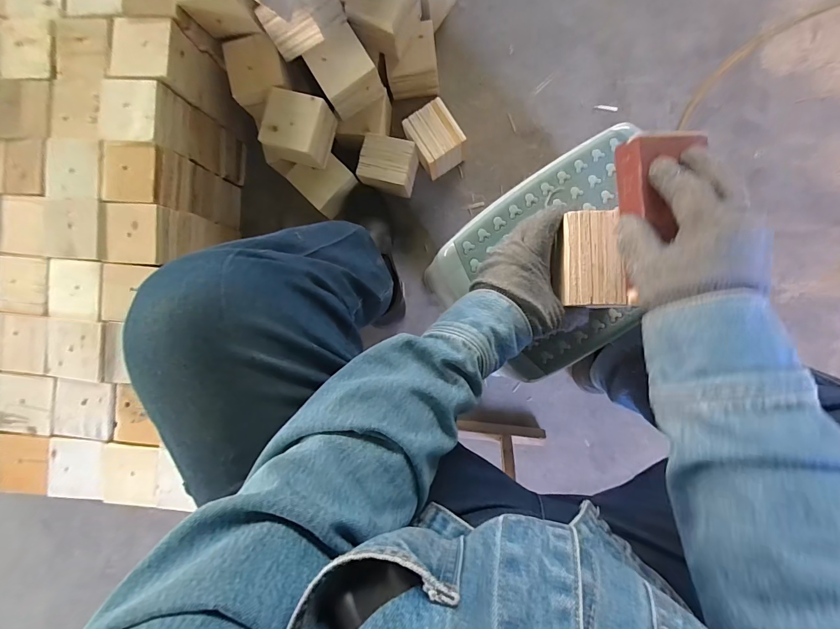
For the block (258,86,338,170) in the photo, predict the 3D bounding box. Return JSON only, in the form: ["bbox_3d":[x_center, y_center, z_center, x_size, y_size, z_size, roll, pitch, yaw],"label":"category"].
[{"bbox_3d":[-0.218,-0.328,0.683,0.106,0.084,0.104,17,92,5],"label":"block"}]

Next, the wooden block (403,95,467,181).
[{"bbox_3d":[0.030,-0.334,0.745,0.086,0.097,0.098,-31,87,5],"label":"wooden block"}]

